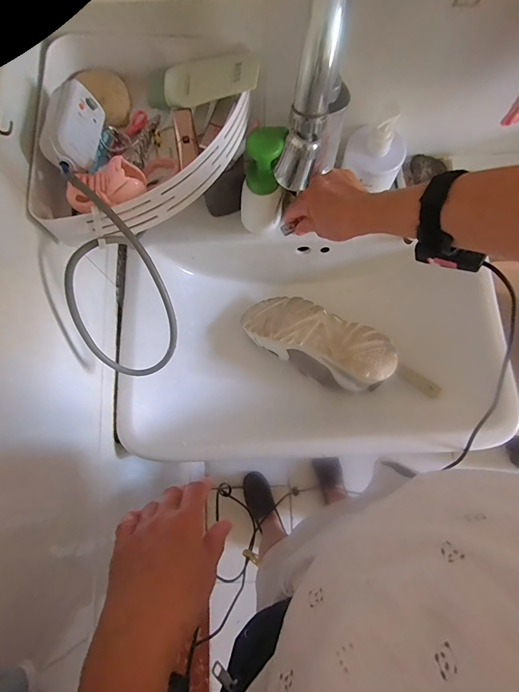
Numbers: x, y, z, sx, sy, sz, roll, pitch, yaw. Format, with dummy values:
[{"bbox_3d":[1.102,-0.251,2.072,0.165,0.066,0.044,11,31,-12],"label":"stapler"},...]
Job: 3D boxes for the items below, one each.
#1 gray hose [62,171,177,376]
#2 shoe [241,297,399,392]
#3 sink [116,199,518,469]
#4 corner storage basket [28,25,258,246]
[{"bbox_3d":[-0.149,-0.063,0.381,0.102,0.039,0.216,-8,120,-5],"label":"gray hose"},{"bbox_3d":[0.101,-0.008,0.631,0.268,0.091,0.112,25,77,24],"label":"shoe"},{"bbox_3d":[0.079,-0.019,0.610,0.578,0.156,0.382,-2,76,0],"label":"sink"},{"bbox_3d":[-0.129,-0.219,0.380,0.192,0.082,0.220,5,77,2],"label":"corner storage basket"}]

